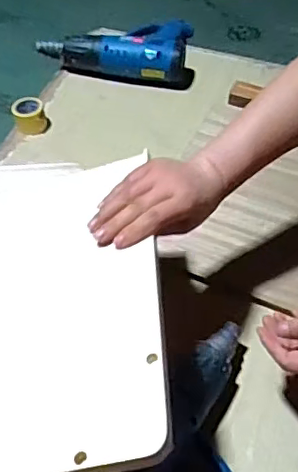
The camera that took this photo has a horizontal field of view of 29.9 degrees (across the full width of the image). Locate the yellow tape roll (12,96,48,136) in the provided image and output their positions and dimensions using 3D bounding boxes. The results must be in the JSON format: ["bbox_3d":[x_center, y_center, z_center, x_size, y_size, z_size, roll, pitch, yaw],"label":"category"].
[{"bbox_3d":[-0.198,-0.200,0.925,0.049,0.038,0.052,-14,53,-12],"label":"yellow tape roll"}]

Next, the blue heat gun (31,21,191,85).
[{"bbox_3d":[-0.058,-0.372,1.044,0.269,0.062,0.187,9,51,6],"label":"blue heat gun"}]

